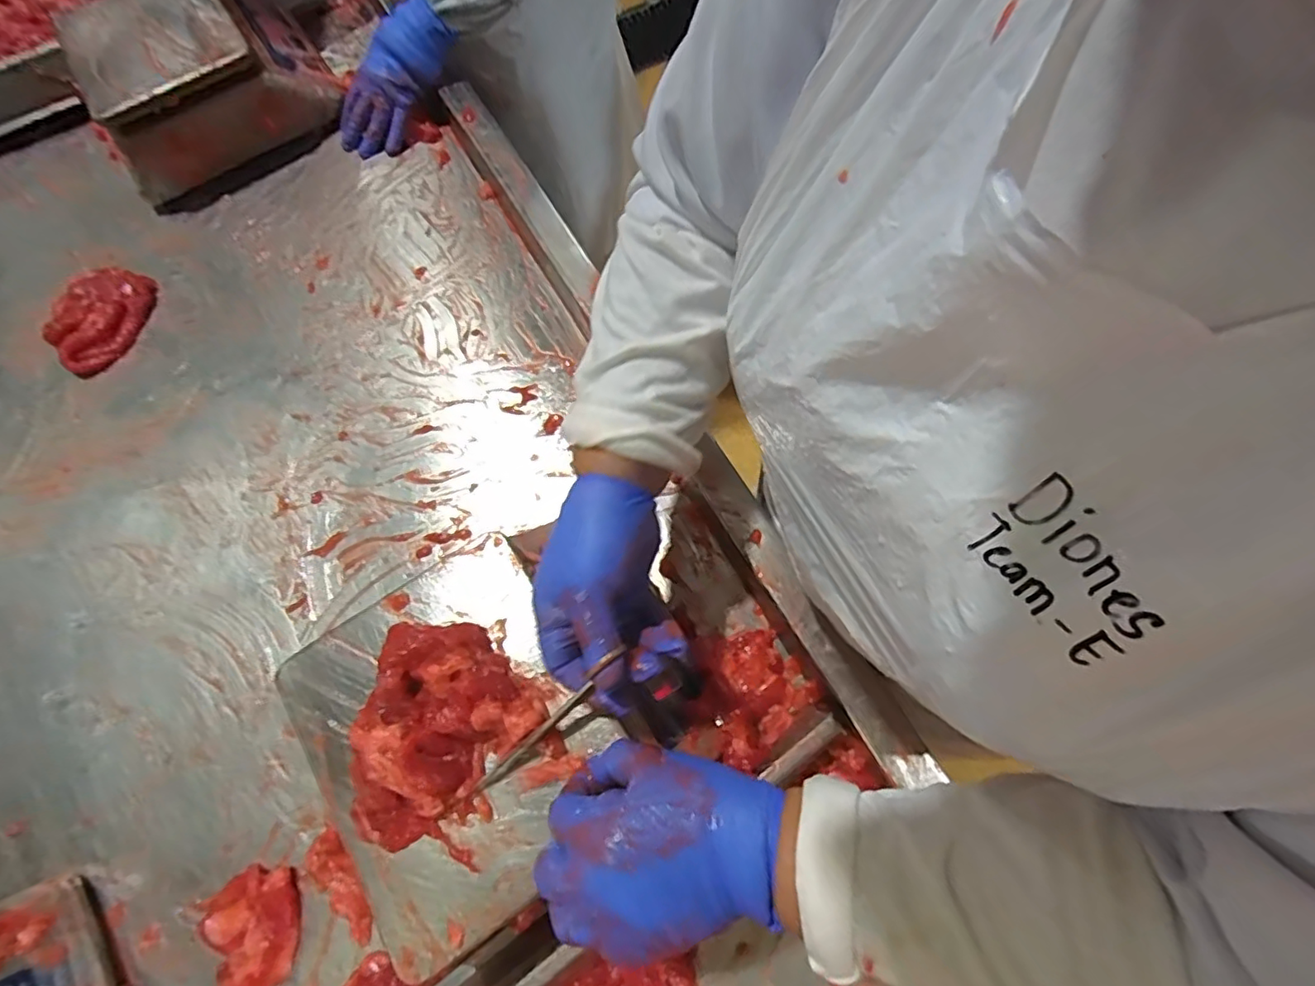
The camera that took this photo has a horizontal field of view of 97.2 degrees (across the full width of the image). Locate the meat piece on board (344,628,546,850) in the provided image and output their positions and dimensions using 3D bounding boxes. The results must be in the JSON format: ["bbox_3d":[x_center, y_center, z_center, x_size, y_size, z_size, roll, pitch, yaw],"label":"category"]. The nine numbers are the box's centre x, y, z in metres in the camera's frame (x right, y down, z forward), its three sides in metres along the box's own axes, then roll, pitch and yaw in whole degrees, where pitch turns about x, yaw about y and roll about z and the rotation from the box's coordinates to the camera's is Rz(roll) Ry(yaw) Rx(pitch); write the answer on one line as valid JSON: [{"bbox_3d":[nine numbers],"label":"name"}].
[{"bbox_3d":[-0.155,0.148,0.379,0.127,0.031,0.108,-38,72,-14],"label":"meat piece on board"}]

